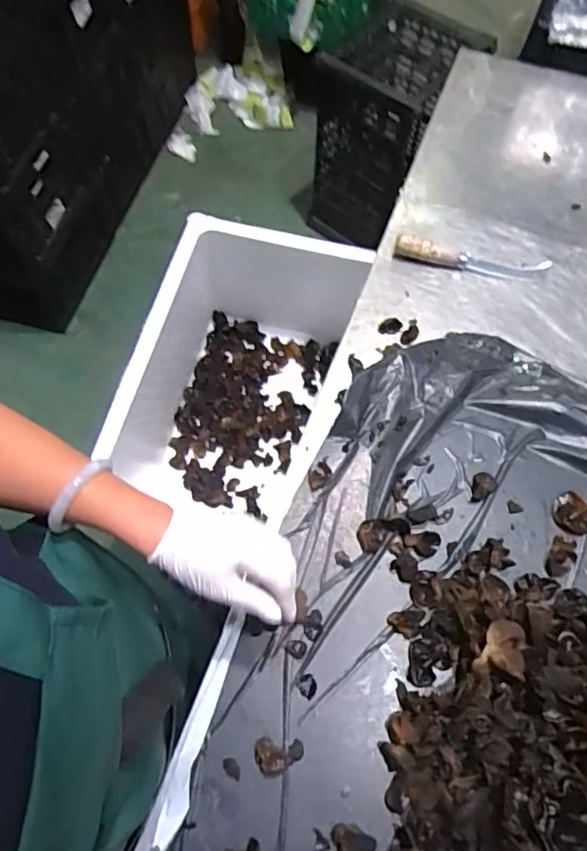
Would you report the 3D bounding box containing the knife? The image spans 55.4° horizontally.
[{"bbox_3d":[0.237,-0.223,0.736,0.204,0.023,0.025,8,65,2],"label":"knife"}]

